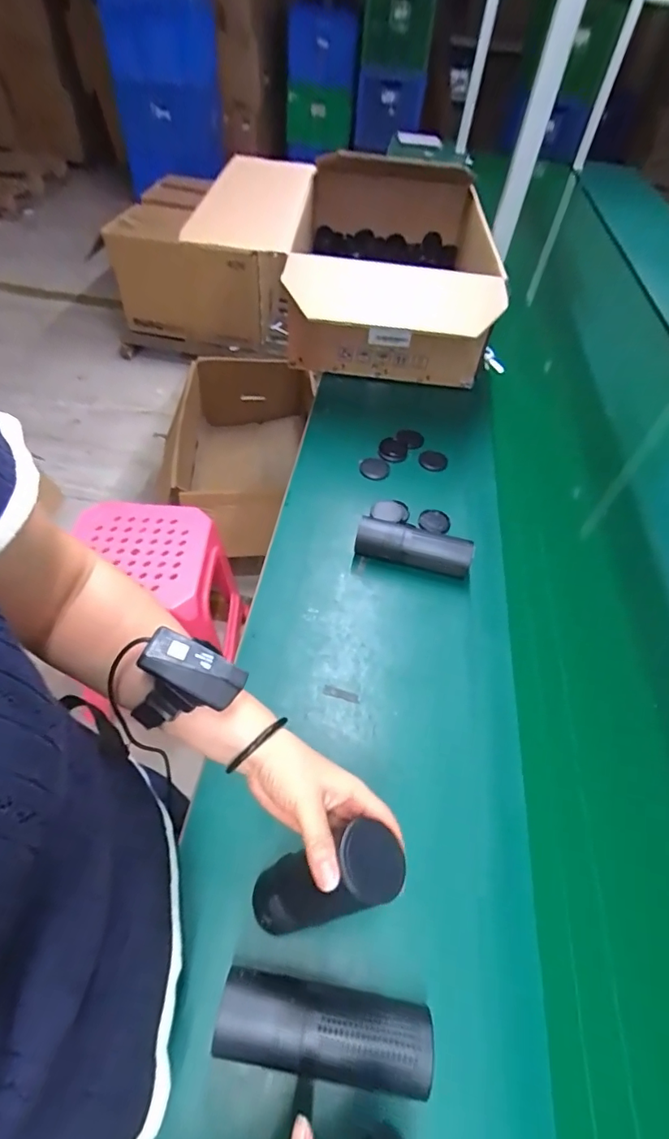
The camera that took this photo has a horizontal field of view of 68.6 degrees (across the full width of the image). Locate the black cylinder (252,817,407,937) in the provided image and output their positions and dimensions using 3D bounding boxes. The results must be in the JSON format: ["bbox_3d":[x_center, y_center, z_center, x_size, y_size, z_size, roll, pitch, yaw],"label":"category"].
[{"bbox_3d":[-0.012,0.246,0.387,0.049,0.163,0.058,16,48,-24],"label":"black cylinder"}]

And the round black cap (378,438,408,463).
[{"bbox_3d":[0.105,-0.213,0.873,0.049,0.013,0.053,2,52,-3],"label":"round black cap"}]

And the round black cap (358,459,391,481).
[{"bbox_3d":[0.070,-0.176,0.848,0.050,0.009,0.055,2,52,-3],"label":"round black cap"}]

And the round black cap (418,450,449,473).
[{"bbox_3d":[0.175,-0.192,0.870,0.050,0.010,0.050,2,52,-3],"label":"round black cap"}]

